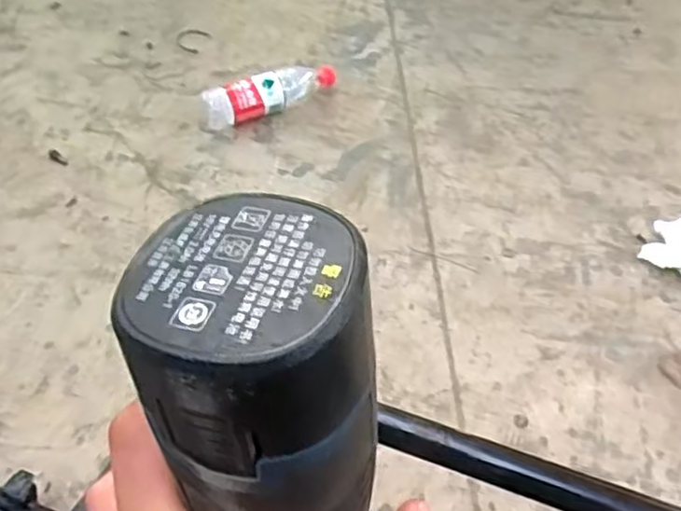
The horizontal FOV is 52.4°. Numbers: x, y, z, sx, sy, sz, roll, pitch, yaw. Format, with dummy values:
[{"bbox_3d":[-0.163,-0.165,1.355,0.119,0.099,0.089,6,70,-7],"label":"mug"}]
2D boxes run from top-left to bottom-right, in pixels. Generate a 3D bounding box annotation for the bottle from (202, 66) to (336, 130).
[{"bbox_3d":[-0.106,-0.255,1.089,0.225,0.063,0.055,-25,59,-21],"label":"bottle"}]

